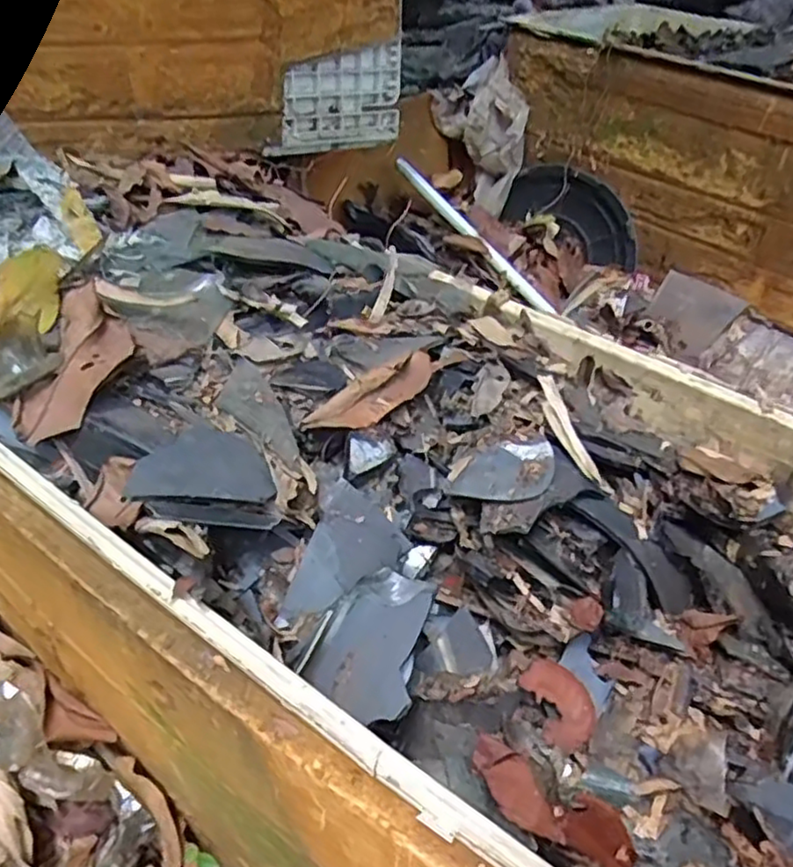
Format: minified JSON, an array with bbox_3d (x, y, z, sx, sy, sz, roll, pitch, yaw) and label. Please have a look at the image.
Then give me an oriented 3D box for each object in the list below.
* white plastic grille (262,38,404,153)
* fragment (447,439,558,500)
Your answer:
[{"bbox_3d":[-0.095,-0.528,1.084,0.231,0.140,0.017,-20,41,-23],"label":"white plastic grille"},{"bbox_3d":[0.107,0.038,0.641,0.107,0.019,0.063,-16,40,-19],"label":"fragment"}]

